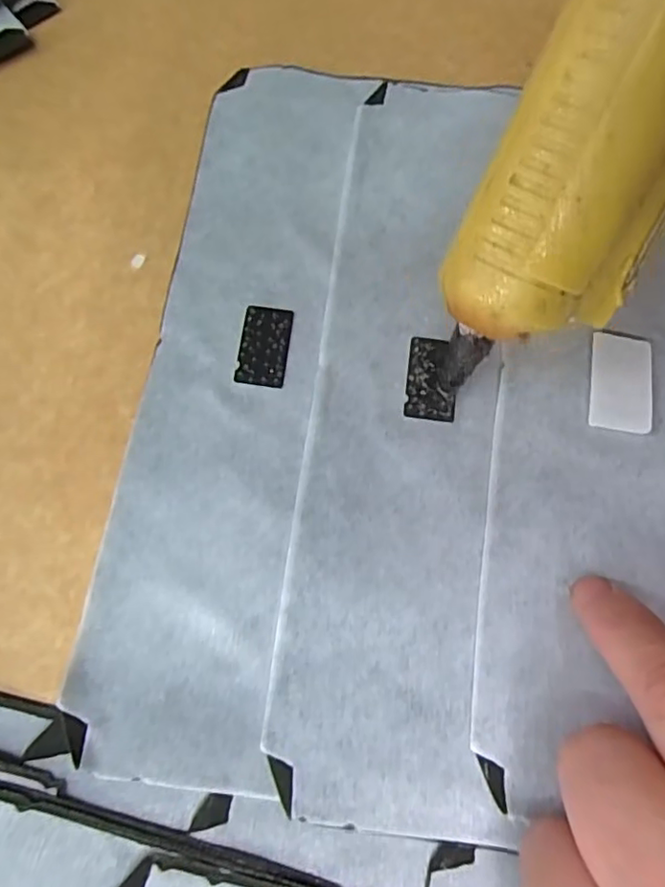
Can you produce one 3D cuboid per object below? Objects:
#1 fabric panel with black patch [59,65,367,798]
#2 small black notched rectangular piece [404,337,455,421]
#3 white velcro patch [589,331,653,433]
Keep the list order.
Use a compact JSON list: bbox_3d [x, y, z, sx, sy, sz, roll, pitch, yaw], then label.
[{"bbox_3d":[-0.031,-0.031,0.193,0.054,0.006,0.246,6,70,2],"label":"fabric panel with black patch"},{"bbox_3d":[0.032,-0.022,0.190,0.015,0.004,0.029,8,70,1],"label":"small black notched rectangular piece"},{"bbox_3d":[0.092,-0.019,0.188,0.019,0.004,0.033,9,70,3],"label":"white velcro patch"}]

